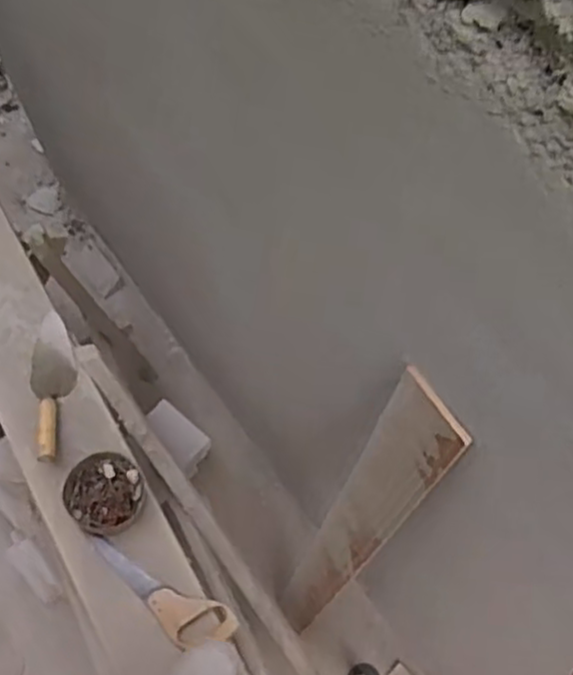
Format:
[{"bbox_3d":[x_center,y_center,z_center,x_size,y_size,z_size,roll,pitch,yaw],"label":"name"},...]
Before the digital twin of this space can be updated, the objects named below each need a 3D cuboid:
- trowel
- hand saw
[{"bbox_3d":[-0.460,0.086,1.412,0.091,0.074,0.316,-5,66,-3],"label":"trowel"},{"bbox_3d":[-0.227,0.456,1.269,0.292,0.025,0.088,25,68,10],"label":"hand saw"}]

